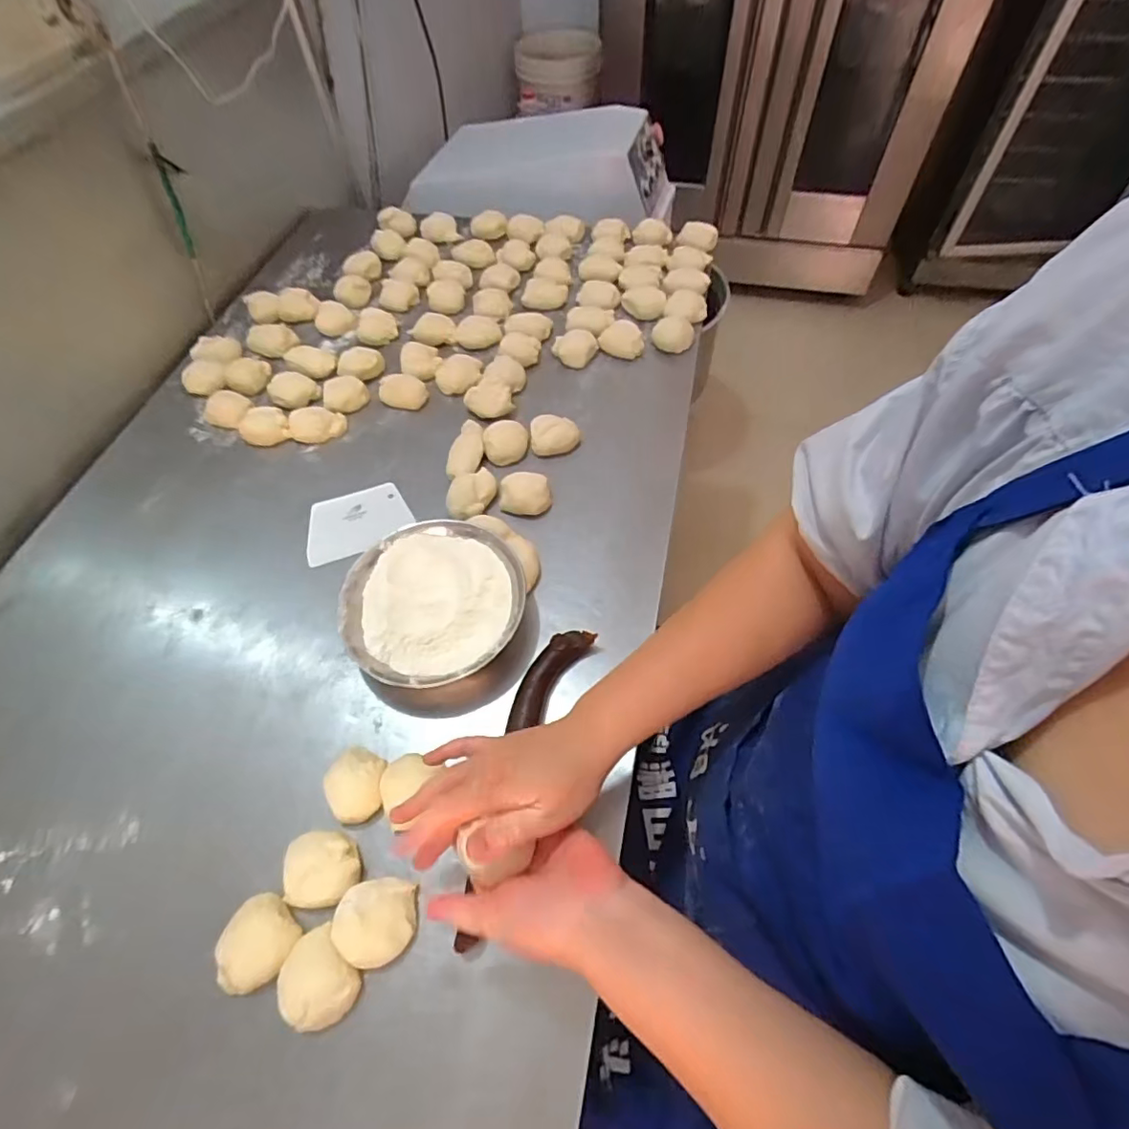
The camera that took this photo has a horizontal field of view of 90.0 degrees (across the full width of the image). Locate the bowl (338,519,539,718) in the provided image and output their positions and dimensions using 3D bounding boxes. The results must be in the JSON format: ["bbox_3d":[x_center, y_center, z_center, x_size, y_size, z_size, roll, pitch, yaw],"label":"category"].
[{"bbox_3d":[-0.130,0.051,0.601,0.186,0.055,0.197,-2,59,3],"label":"bowl"}]

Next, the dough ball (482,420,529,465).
[{"bbox_3d":[-0.077,-0.162,0.741,0.060,0.027,0.053,-15,59,-5],"label":"dough ball"}]

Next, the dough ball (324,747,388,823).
[{"bbox_3d":[-0.189,0.202,0.517,0.056,0.046,0.059,-2,59,3],"label":"dough ball"}]

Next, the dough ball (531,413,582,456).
[{"bbox_3d":[-0.013,-0.173,0.743,0.063,0.022,0.049,-13,59,-4],"label":"dough ball"}]

